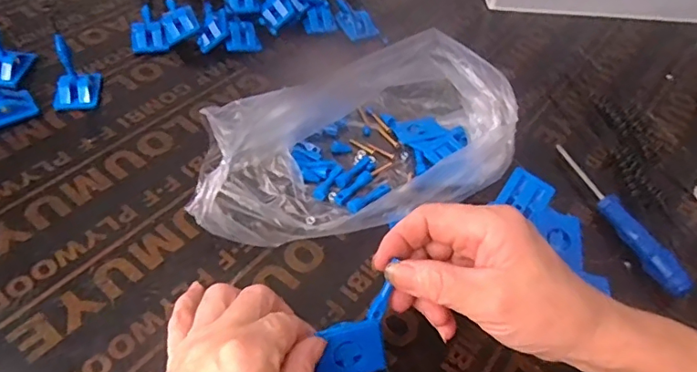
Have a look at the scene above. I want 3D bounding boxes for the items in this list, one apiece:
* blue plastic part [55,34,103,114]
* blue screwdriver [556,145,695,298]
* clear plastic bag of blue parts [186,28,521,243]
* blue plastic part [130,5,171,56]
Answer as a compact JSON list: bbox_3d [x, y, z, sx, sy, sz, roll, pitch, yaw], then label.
[{"bbox_3d":[-0.235,-0.096,0.441,0.032,0.056,0.036,-3,49,-8],"label":"blue plastic part"},{"bbox_3d":[0.209,0.022,0.410,0.015,0.021,0.149,-13,52,-17],"label":"blue screwdriver"},{"bbox_3d":[0.004,-0.043,0.401,0.244,0.081,0.131,-14,52,-17],"label":"clear plastic bag of blue parts"},{"bbox_3d":[-0.204,-0.160,0.525,0.032,0.020,0.062,-14,52,-17],"label":"blue plastic part"}]

